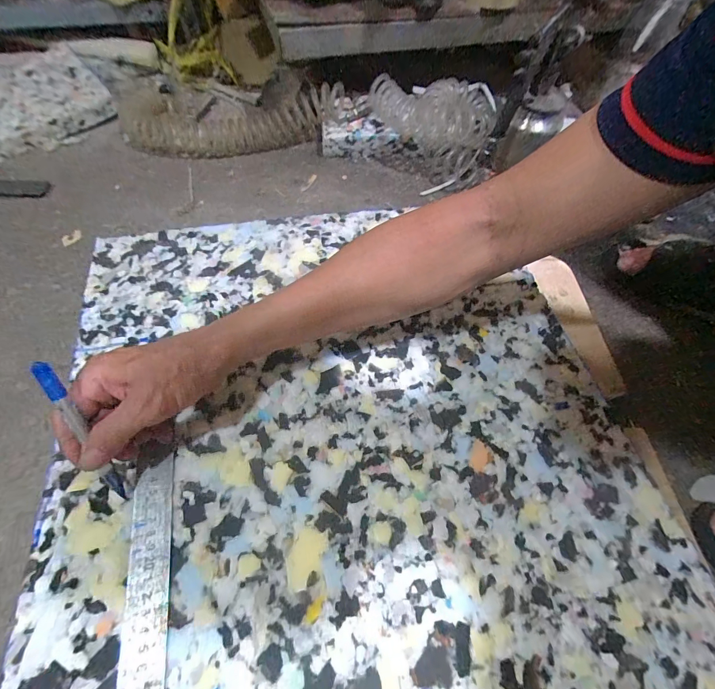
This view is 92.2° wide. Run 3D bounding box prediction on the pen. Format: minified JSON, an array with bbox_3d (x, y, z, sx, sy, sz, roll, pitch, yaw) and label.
[{"bbox_3d":[-0.203,0.068,0.253,0.014,0.124,0.015,-12,30,-10],"label":"pen"}]

